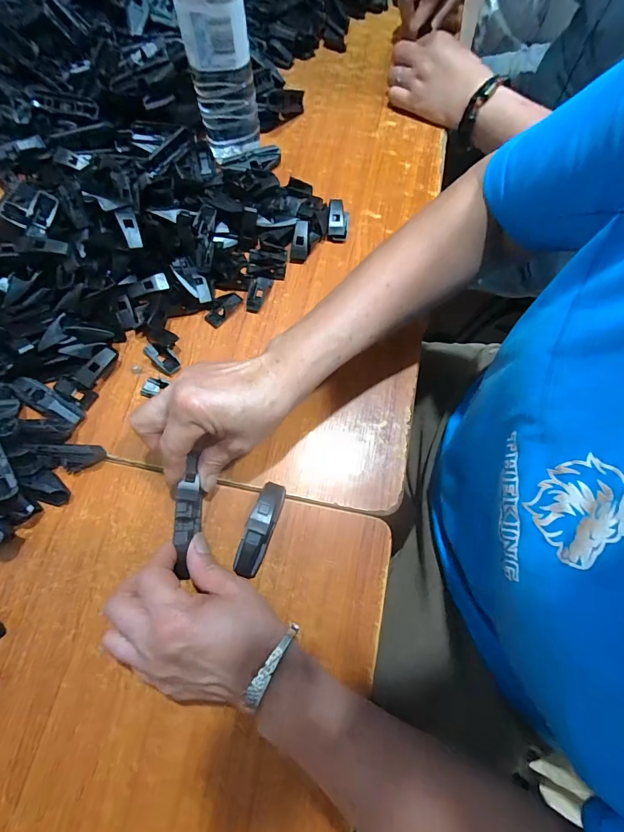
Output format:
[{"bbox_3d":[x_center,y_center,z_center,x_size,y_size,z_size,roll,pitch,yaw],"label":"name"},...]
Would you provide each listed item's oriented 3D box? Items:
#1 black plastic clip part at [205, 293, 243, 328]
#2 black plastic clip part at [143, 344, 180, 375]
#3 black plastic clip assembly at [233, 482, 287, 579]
[{"bbox_3d":[-0.091,-0.111,0.403,0.019,0.007,0.042,33,73,10],"label":"black plastic clip part"},{"bbox_3d":[-0.147,-0.059,0.383,0.042,0.008,0.018,37,75,14],"label":"black plastic clip part"},{"bbox_3d":[-0.042,0.092,0.320,0.021,0.024,0.074,21,72,9],"label":"black plastic clip assembly"}]

